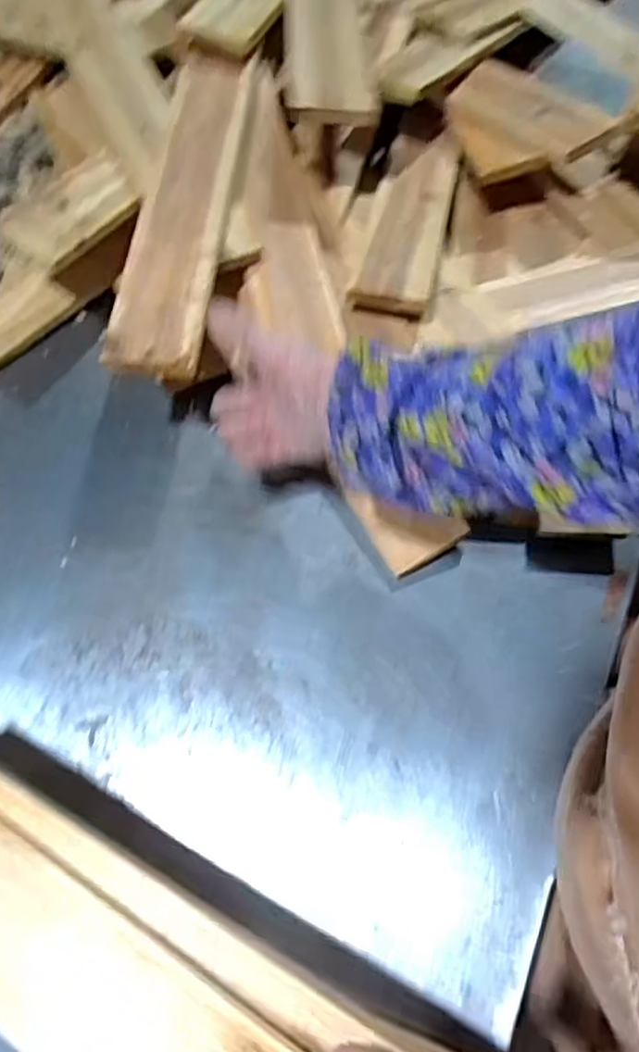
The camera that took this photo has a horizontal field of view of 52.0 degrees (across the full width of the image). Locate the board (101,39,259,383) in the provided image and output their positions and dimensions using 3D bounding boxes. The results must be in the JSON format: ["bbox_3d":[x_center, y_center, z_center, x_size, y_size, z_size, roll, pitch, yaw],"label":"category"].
[{"bbox_3d":[-0.125,-0.342,0.647,0.083,0.042,0.443,4,67,0],"label":"board"}]

